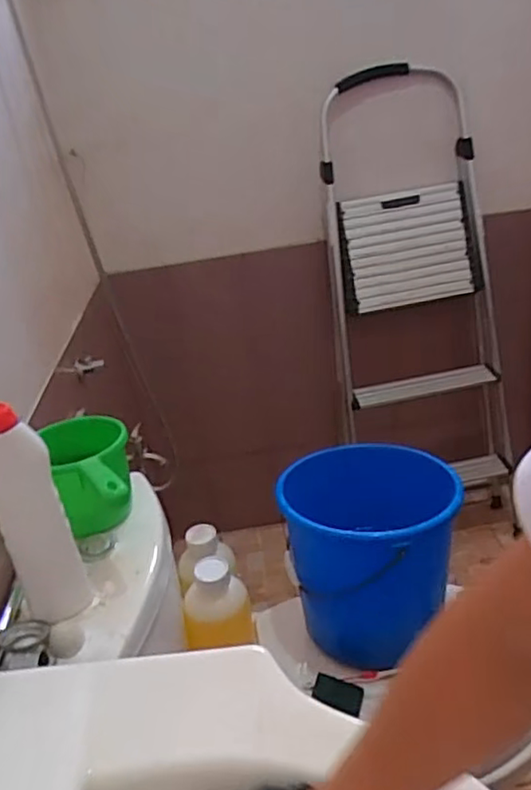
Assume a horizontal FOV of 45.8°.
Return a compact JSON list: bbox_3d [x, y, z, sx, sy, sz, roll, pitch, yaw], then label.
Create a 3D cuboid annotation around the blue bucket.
[{"bbox_3d":[0.163,0.234,0.953,0.242,0.254,0.223,2,28,18],"label":"blue bucket"}]

